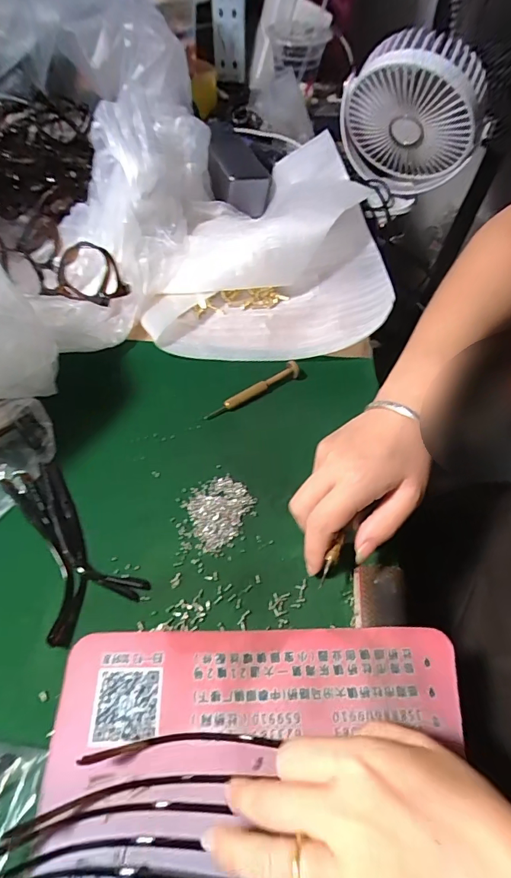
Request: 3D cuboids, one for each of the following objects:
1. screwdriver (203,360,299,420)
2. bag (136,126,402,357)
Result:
[{"bbox_3d":[-0.001,-0.041,0.383,0.095,0.011,0.014,-33,64,-21],"label":"screwdriver"},{"bbox_3d":[0.010,-0.200,0.446,0.230,0.074,0.256,-1,57,-2],"label":"bag"}]

